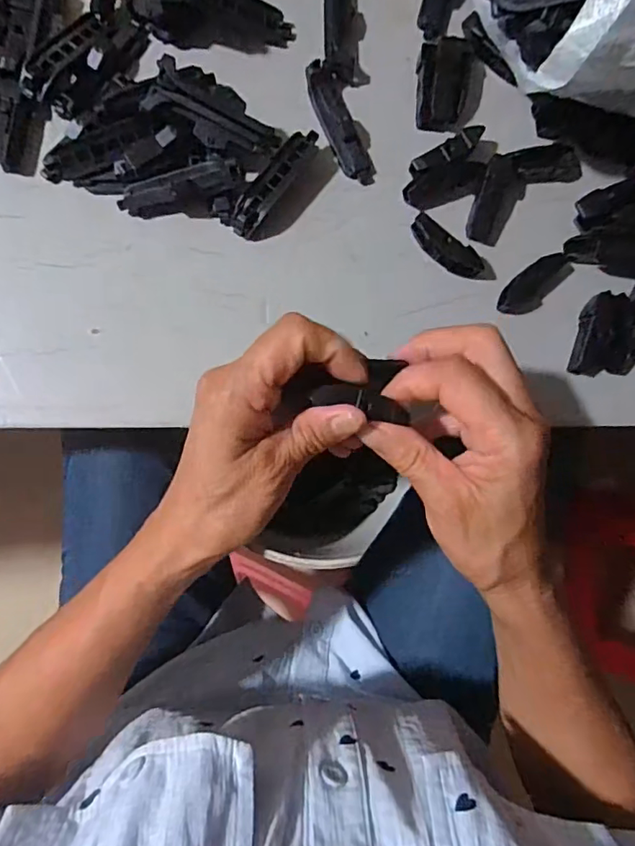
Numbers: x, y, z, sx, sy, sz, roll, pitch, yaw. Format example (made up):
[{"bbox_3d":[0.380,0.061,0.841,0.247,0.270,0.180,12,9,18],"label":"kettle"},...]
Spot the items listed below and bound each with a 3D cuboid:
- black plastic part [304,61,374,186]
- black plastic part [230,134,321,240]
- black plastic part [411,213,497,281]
[{"bbox_3d":[0.014,-0.189,0.339,0.022,0.012,0.078,-24,89,-8],"label":"black plastic part"},{"bbox_3d":[-0.027,-0.148,0.328,0.016,0.015,0.075,35,83,-3],"label":"black plastic part"},{"bbox_3d":[0.087,-0.108,0.339,0.062,0.014,0.018,31,83,-4],"label":"black plastic part"}]

